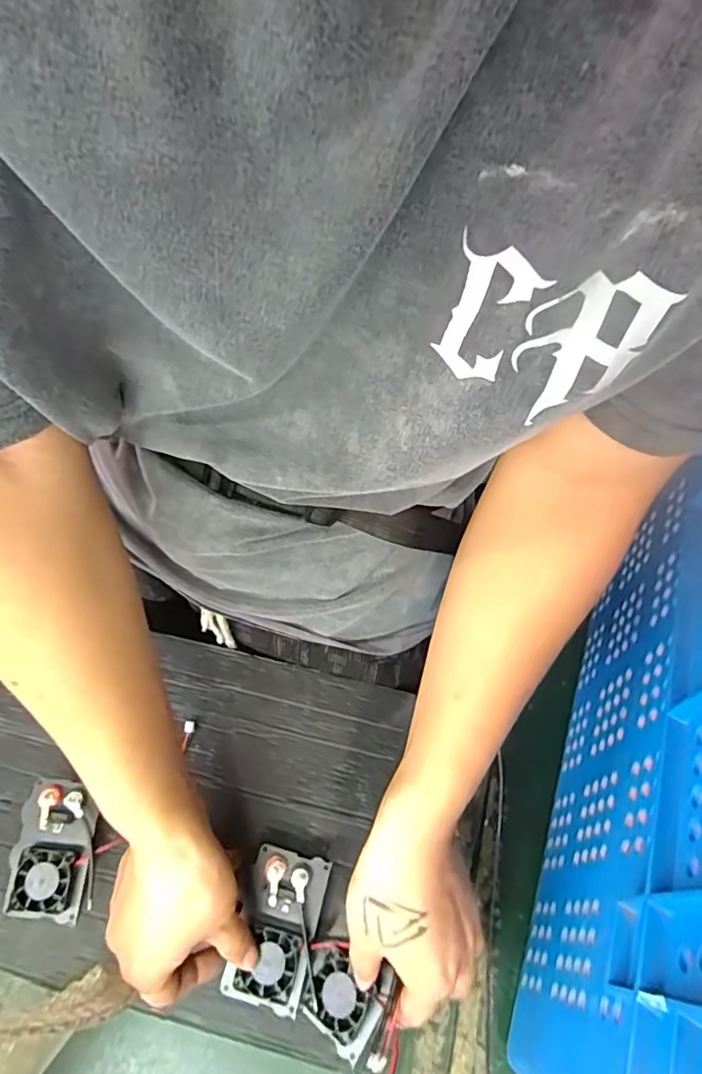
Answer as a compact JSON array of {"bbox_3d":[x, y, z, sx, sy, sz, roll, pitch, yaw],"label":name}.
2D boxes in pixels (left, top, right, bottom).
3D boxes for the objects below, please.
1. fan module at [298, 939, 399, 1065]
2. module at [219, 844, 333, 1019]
[{"bbox_3d":[-0.006,0.303,0.380,0.056,0.018,0.050,31,61,17],"label":"fan module"},{"bbox_3d":[-0.052,0.273,0.404,0.054,0.016,0.091,14,58,6],"label":"module"}]

